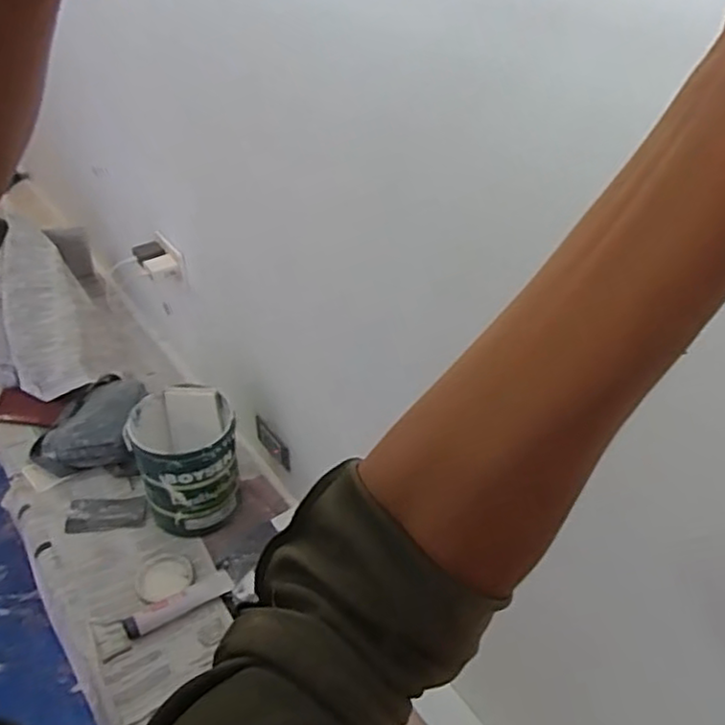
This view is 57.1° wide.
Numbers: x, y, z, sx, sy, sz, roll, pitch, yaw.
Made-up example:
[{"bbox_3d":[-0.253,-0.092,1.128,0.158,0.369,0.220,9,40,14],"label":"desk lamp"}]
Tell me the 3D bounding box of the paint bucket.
[{"bbox_3d":[-0.302,0.170,1.153,0.165,0.187,0.180,-7,41,-11],"label":"paint bucket"}]

